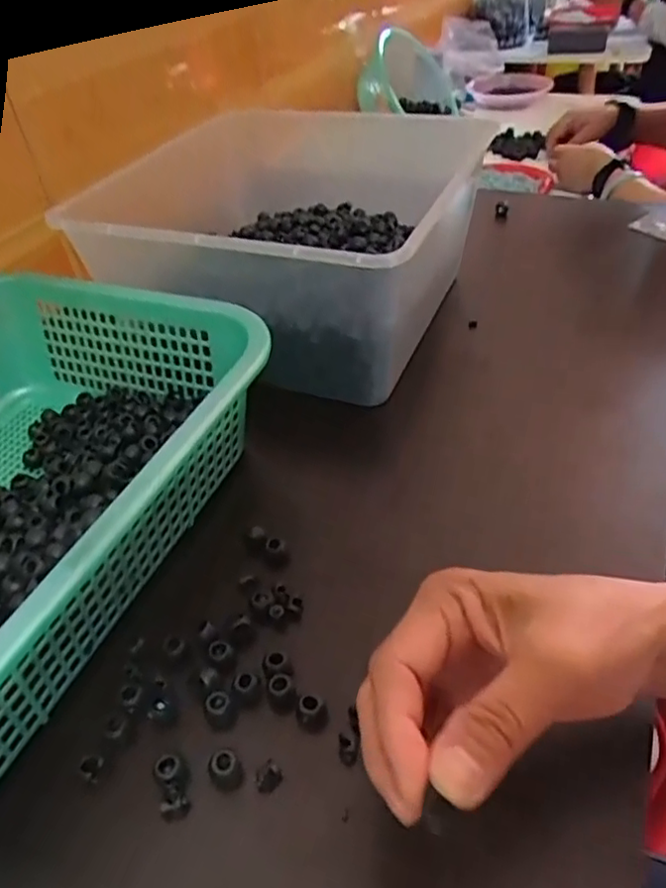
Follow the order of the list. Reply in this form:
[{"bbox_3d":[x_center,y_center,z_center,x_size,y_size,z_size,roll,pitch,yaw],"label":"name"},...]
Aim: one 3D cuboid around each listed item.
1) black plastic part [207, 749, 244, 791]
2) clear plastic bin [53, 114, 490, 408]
[{"bbox_3d":[-0.053,0.159,0.302,0.014,0.021,0.012,-27,47,-22],"label":"black plastic part"},{"bbox_3d":[-0.028,-0.178,0.579,0.269,0.165,0.320,10,44,16],"label":"clear plastic bin"}]

